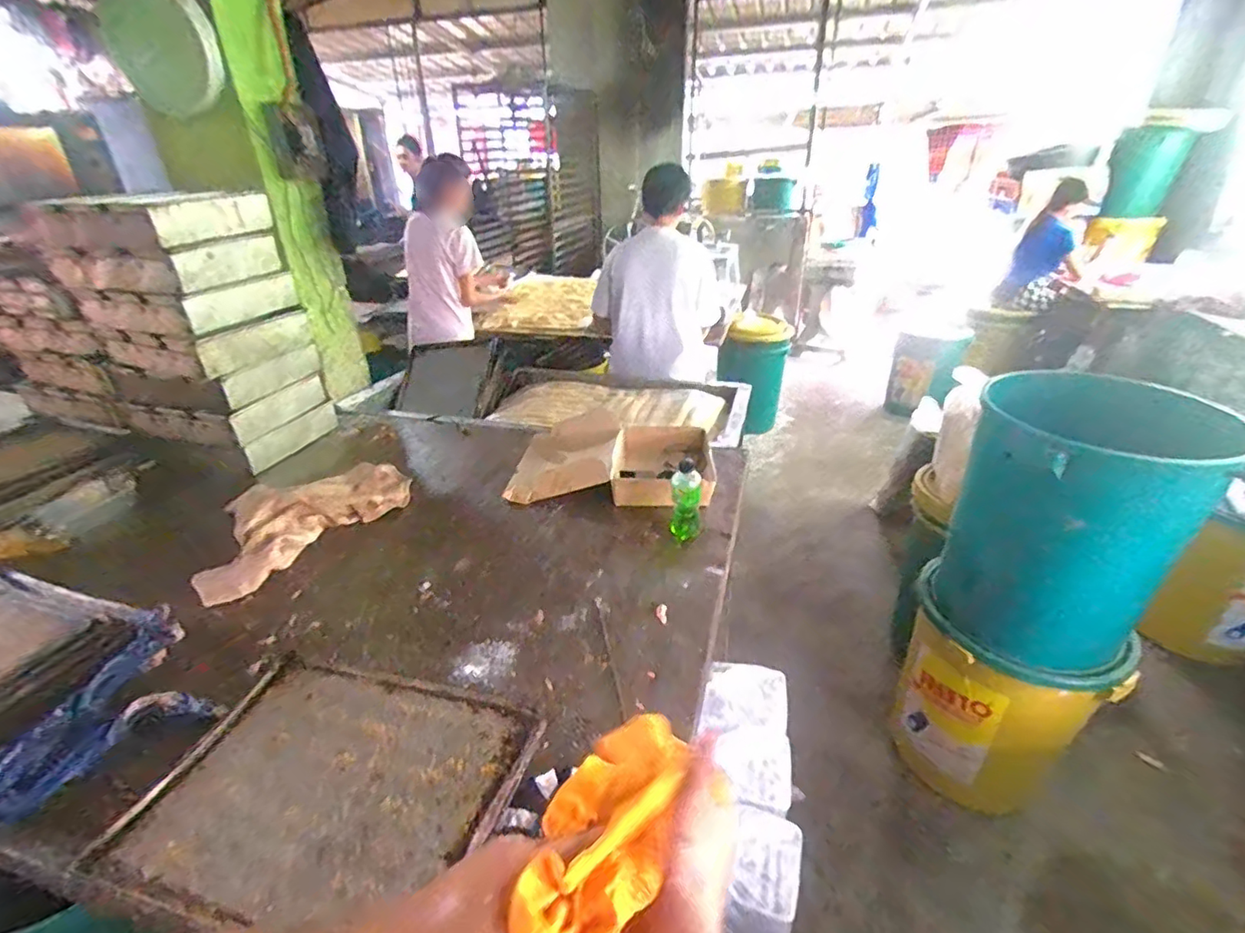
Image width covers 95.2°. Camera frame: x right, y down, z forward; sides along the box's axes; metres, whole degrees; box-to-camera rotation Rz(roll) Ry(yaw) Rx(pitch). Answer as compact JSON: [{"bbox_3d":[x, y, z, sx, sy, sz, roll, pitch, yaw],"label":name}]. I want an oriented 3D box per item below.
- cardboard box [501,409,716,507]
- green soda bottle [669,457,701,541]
[{"bbox_3d":[-0.018,-0.009,1.391,0.469,0.108,0.328,4,30,11],"label":"cardboard box"},{"bbox_3d":[0.128,0.072,1.139,0.059,0.178,0.053,4,30,11],"label":"green soda bottle"}]

